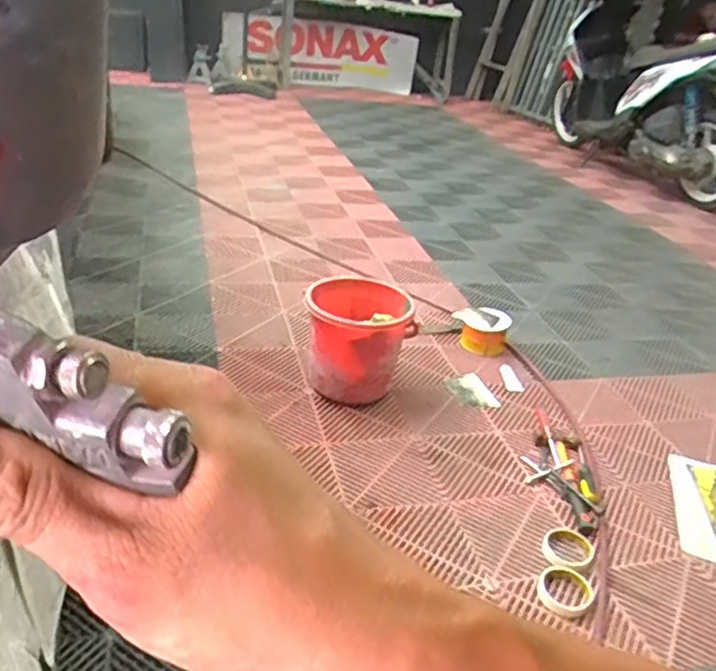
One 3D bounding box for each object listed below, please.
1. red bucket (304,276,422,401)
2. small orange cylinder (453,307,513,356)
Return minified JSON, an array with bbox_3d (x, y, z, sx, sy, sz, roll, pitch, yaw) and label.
[{"bbox_3d":[-0.001,0.016,1.532,0.237,0.231,0.243,4,28,-5],"label":"red bucket"},{"bbox_3d":[0.344,-0.012,1.822,0.150,0.086,0.138,4,28,-4],"label":"small orange cylinder"}]

